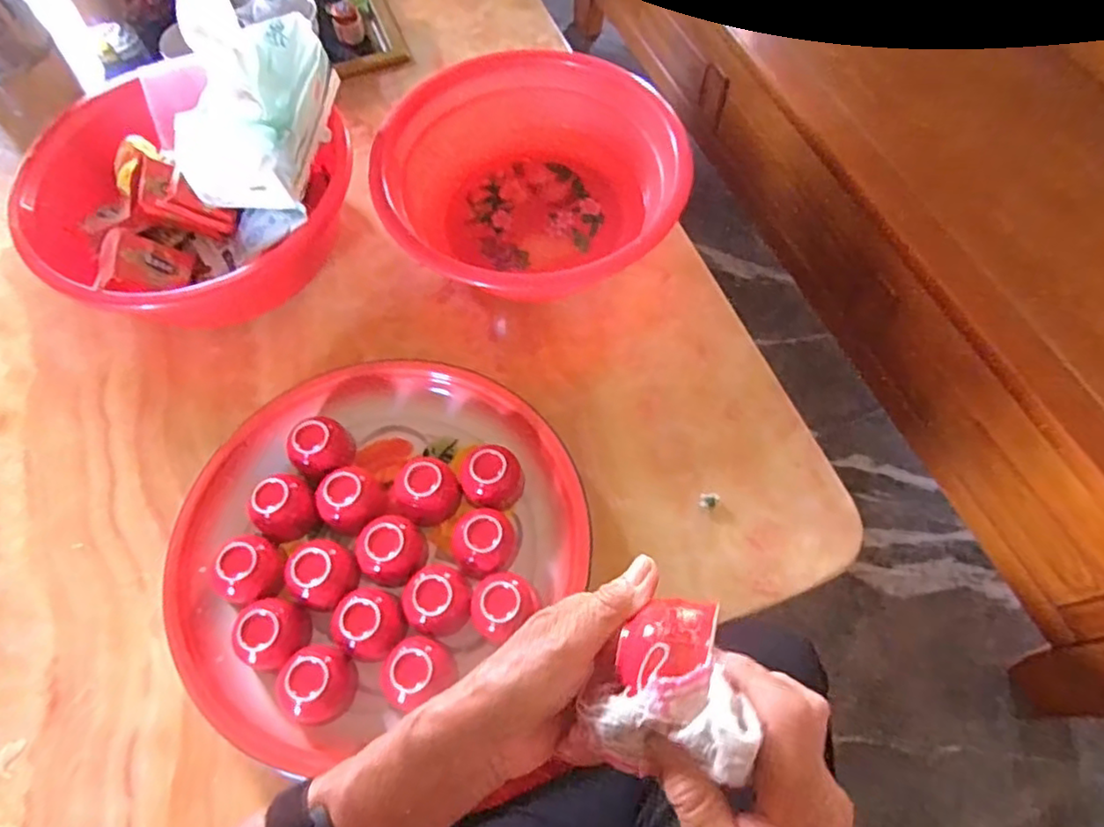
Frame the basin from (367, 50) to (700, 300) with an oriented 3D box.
[{"bbox_3d":[-0.020,-0.225,0.669,0.292,0.105,0.267,0,65,0],"label":"basin"}]

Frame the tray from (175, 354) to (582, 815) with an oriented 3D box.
[{"bbox_3d":[-0.140,0.103,0.542,0.315,0.048,0.329,0,65,0],"label":"tray"}]

